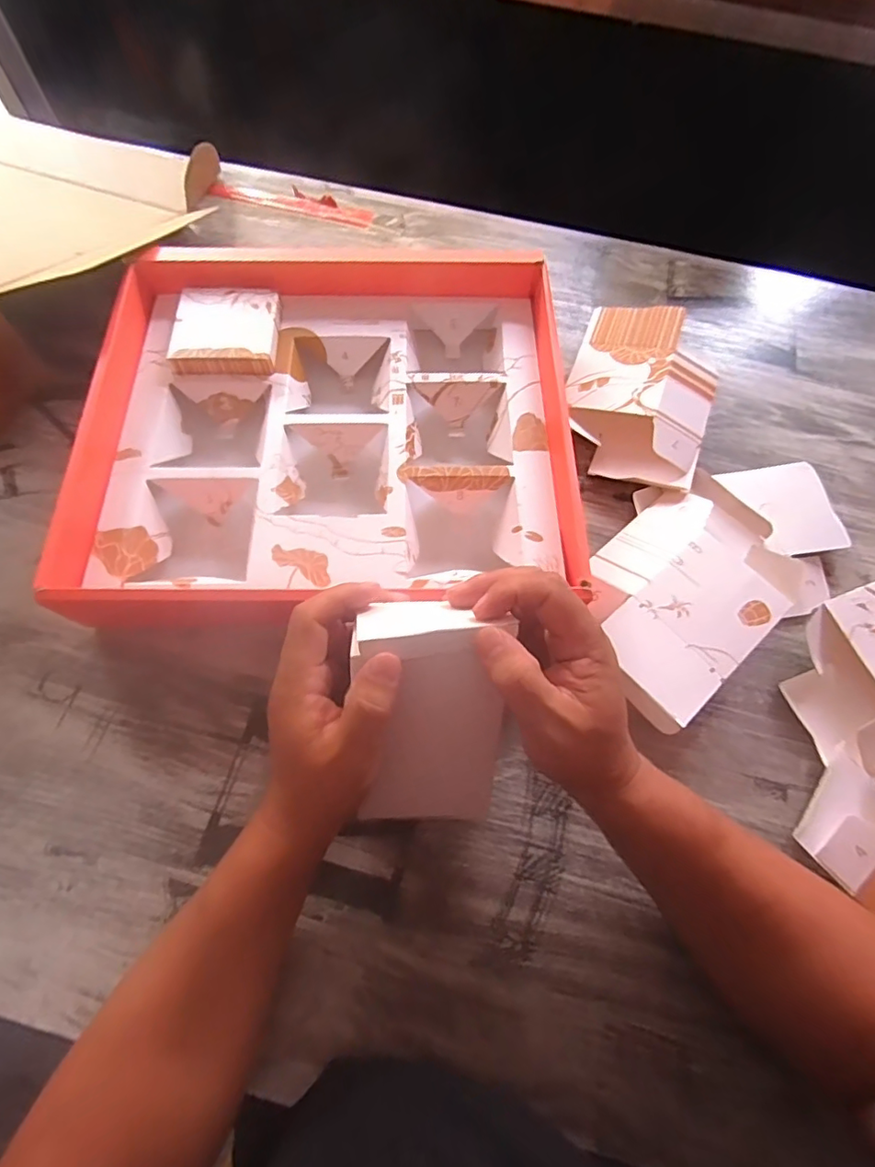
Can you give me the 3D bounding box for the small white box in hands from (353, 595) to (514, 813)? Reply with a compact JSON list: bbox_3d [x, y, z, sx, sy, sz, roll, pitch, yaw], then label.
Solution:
[{"bbox_3d":[-0.005,0.083,0.338,0.082,0.162,0.041,-6,32,-4],"label":"small white box in hands"}]

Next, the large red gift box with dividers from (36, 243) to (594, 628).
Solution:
[{"bbox_3d":[-0.084,-0.139,0.465,0.386,0.062,0.352,-4,68,-3],"label":"large red gift box with dividers"}]

